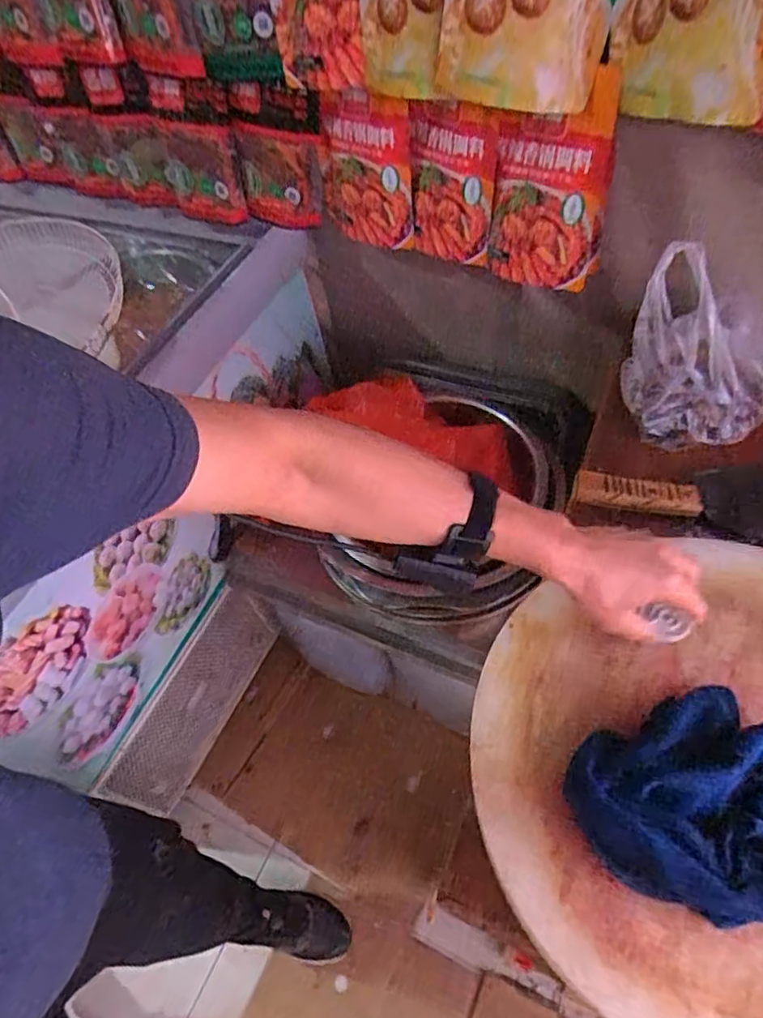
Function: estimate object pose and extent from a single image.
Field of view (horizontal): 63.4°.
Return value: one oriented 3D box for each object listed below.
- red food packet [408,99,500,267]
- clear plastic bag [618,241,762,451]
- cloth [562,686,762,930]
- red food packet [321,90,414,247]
[{"bbox_3d":[0.104,-0.479,0.923,0.142,0.223,0.035,26,63,24],"label":"red food packet"},{"bbox_3d":[0.381,-0.176,0.718,0.177,0.236,0.080,15,59,18],"label":"clear plastic bag"},{"bbox_3d":[0.246,0.230,0.474,0.169,0.052,0.154,-23,55,-7],"label":"cloth"},{"bbox_3d":[-0.031,-0.527,0.974,0.166,0.238,0.034,19,61,21],"label":"red food packet"}]

